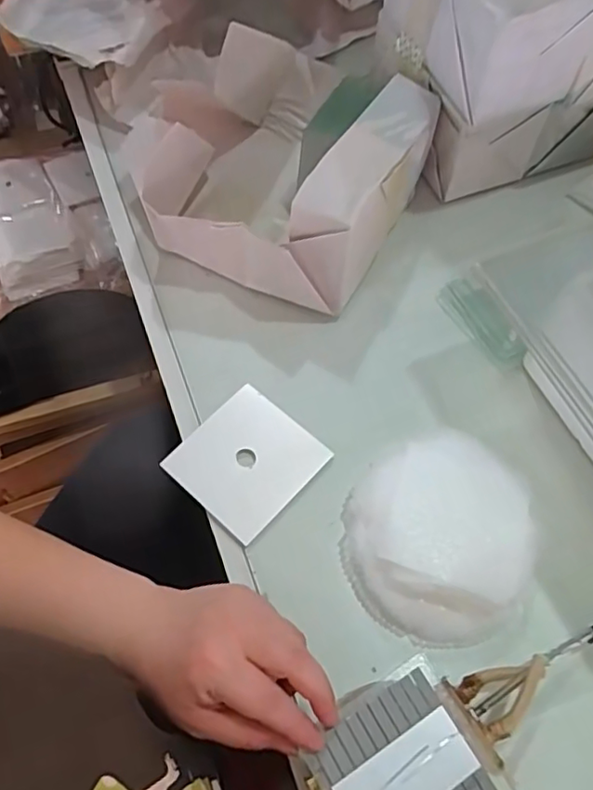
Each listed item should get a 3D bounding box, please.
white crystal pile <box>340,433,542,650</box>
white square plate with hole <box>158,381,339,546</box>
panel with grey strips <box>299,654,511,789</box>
[{"bbox_3d":[0.099,0.099,0.411,0.125,0.041,0.135,0,61,0],"label":"white crystal pile"},{"bbox_3d":[-0.039,0.050,0.456,0.095,0.004,0.098,39,68,19],"label":"white square plate with hole"},{"bbox_3d":[0.060,0.210,0.327,0.090,0.008,0.084,-28,65,-15],"label":"panel with grey strips"}]

